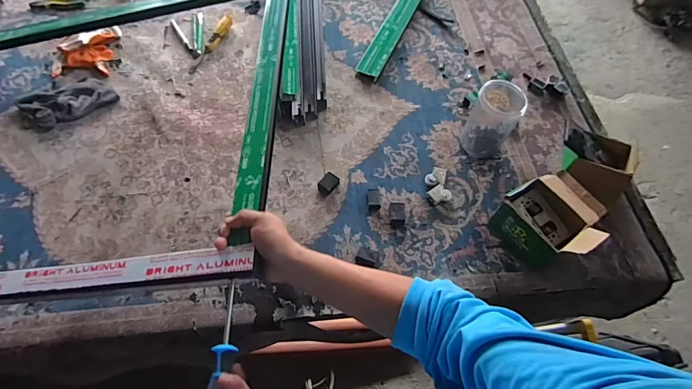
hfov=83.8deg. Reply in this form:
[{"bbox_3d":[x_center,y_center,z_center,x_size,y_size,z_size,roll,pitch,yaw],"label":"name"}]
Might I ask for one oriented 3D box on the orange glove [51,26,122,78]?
[{"bbox_3d":[-0.708,-0.397,1.045,0.154,0.032,0.177,-2,62,-4],"label":"orange glove"}]

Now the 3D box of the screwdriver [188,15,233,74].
[{"bbox_3d":[-0.377,-0.423,1.078,0.034,0.030,0.220,17,62,7],"label":"screwdriver"}]

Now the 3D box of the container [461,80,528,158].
[{"bbox_3d":[0.340,-0.177,0.888,0.101,0.158,0.119,29,64,13],"label":"container"}]

